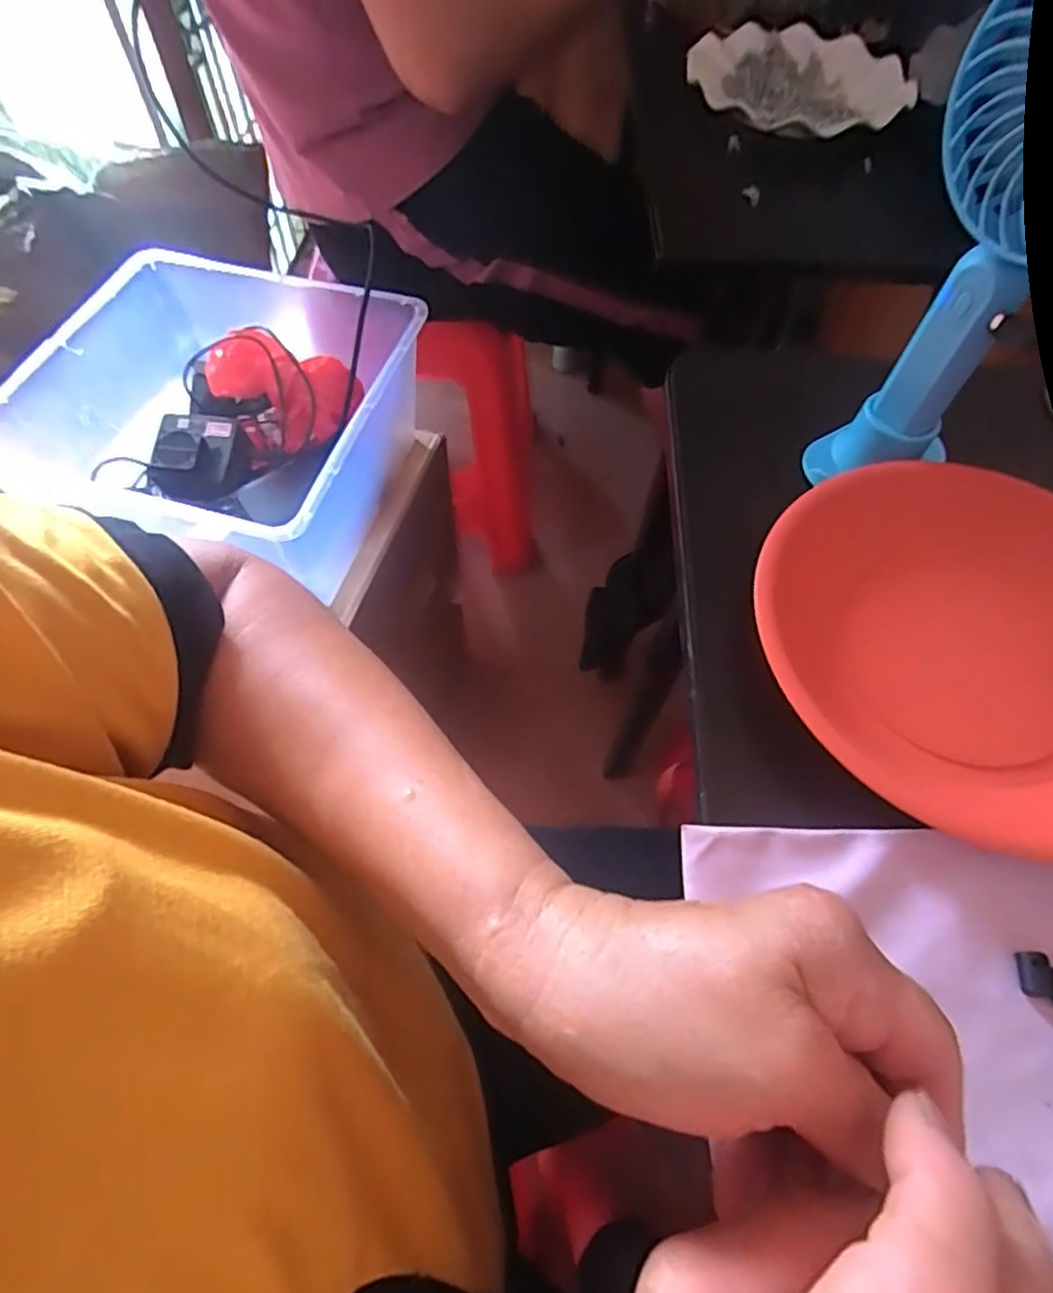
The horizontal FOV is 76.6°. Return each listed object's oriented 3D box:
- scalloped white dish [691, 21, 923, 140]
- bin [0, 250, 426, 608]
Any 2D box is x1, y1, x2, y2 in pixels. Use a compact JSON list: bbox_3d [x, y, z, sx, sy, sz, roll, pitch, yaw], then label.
[{"bbox_3d":[0.232,-0.485,0.576,0.181,0.028,0.174,1,60,-1],"label":"scalloped white dish"},{"bbox_3d":[-0.280,-0.210,0.630,0.316,0.138,0.289,13,61,6],"label":"bin"}]

